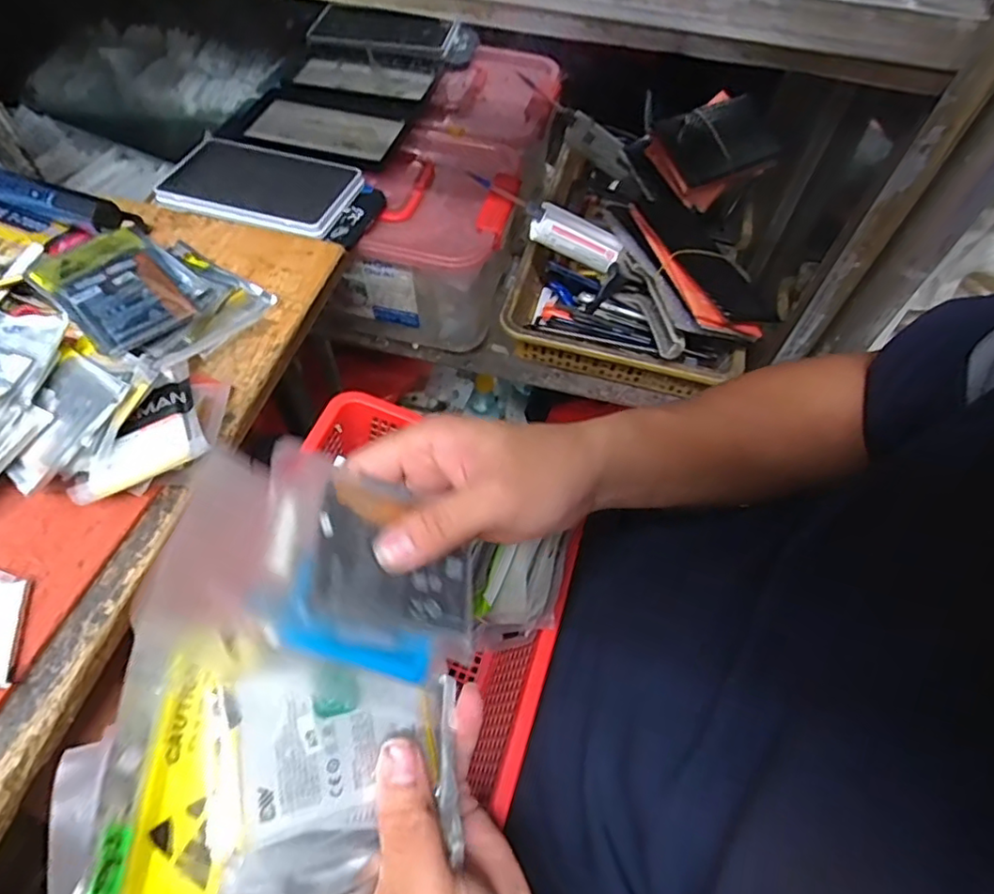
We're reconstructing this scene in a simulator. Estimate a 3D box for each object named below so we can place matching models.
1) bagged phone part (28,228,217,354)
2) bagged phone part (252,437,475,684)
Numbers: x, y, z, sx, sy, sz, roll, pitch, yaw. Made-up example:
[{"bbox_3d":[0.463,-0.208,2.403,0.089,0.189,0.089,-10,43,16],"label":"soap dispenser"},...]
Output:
[{"bbox_3d":[-0.283,-0.124,0.455,0.120,0.011,0.089,38,62,15],"label":"bagged phone part"},{"bbox_3d":[-0.058,0.057,0.279,0.116,0.006,0.084,30,54,-28],"label":"bagged phone part"}]

